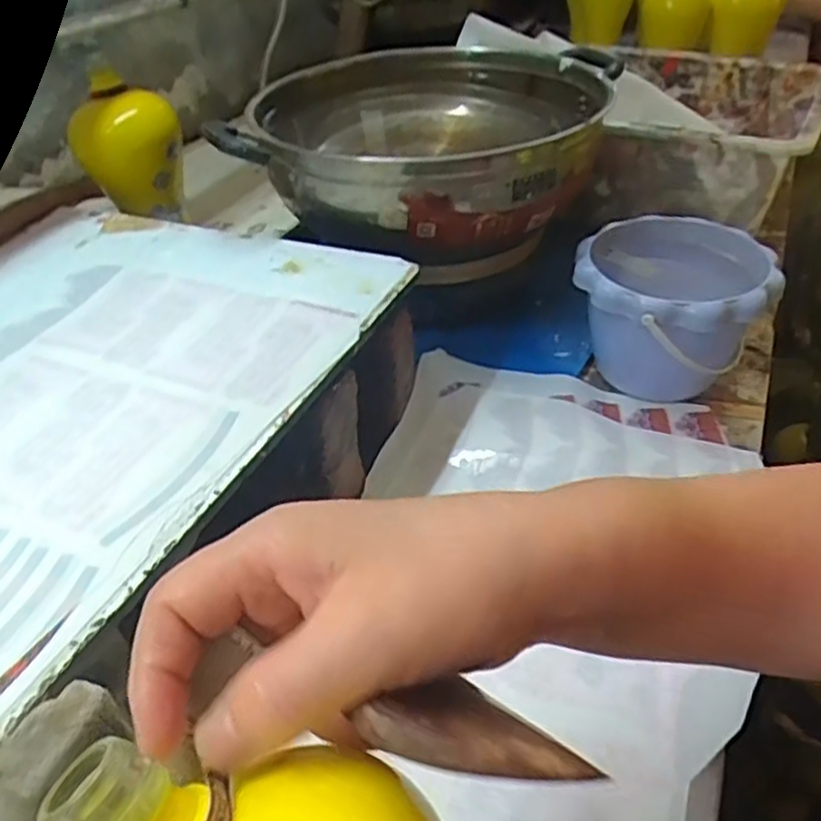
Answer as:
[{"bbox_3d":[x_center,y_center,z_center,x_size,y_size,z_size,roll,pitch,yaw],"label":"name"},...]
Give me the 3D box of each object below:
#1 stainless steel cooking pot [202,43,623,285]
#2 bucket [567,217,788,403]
[{"bbox_3d":[0.016,-0.279,0.772,0.390,0.151,0.408,0,40,0],"label":"stainless steel cooking pot"},{"bbox_3d":[0.237,-0.088,0.668,0.165,0.125,0.178,0,40,0],"label":"bucket"}]

